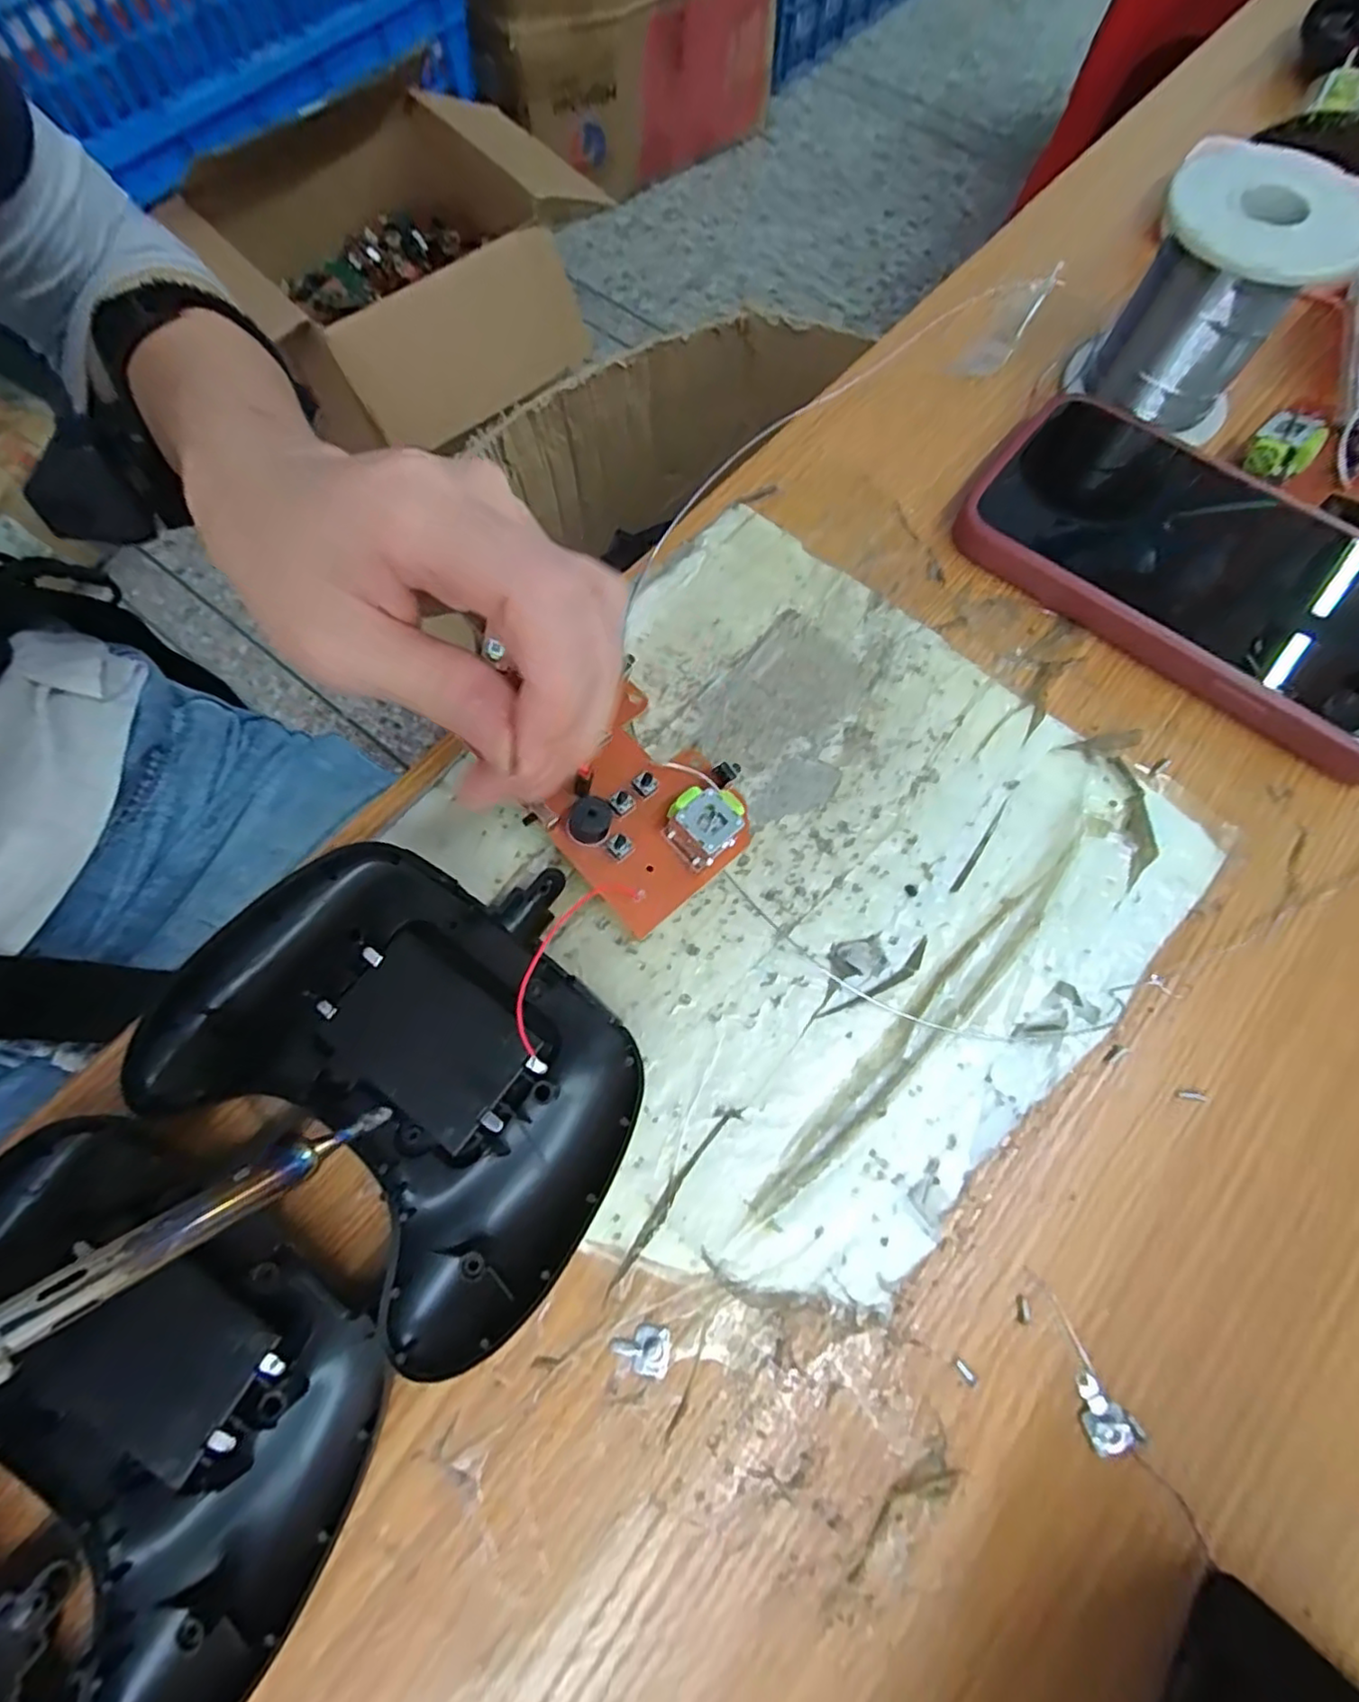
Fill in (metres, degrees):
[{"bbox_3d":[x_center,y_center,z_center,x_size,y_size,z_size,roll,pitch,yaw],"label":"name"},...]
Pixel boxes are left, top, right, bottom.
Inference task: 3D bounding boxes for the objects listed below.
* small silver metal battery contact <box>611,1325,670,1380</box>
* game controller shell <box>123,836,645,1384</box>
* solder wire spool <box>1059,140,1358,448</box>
[{"bbox_3d":[-0.010,0.125,0.162,0.014,0.004,0.010,10,73,1],"label":"small silver metal battery contact"},{"bbox_3d":[-0.069,0.053,0.175,0.121,0.017,0.098,36,75,9],"label":"game controller shell"},{"bbox_3d":[0.187,-0.194,0.236,0.060,0.067,0.060,1,73,-2],"label":"solder wire spool"}]

